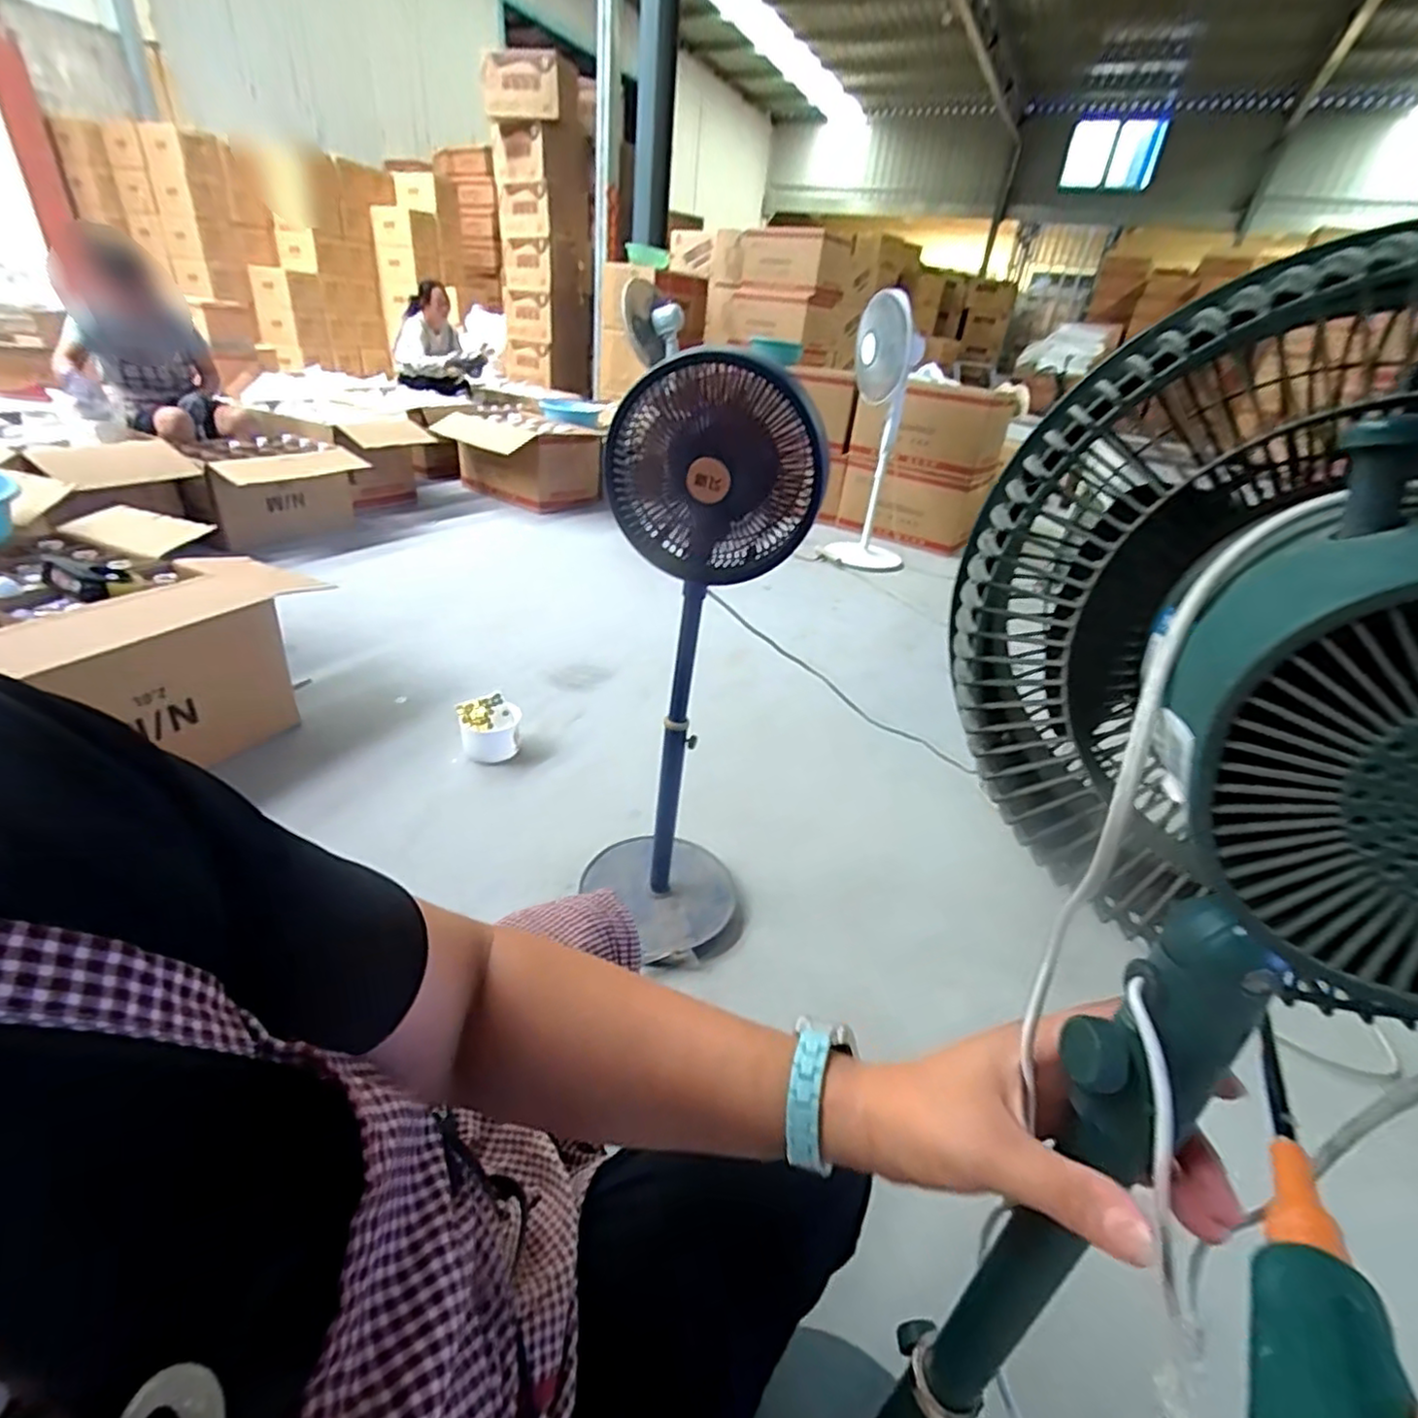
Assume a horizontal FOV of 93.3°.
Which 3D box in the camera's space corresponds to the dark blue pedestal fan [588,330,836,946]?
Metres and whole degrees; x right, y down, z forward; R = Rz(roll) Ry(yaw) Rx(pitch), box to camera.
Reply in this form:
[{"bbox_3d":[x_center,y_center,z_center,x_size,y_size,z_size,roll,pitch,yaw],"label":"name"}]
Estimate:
[{"bbox_3d":[-0.032,-0.013,1.132,0.267,1.046,0.413,5,30,-1],"label":"dark blue pedestal fan"}]

